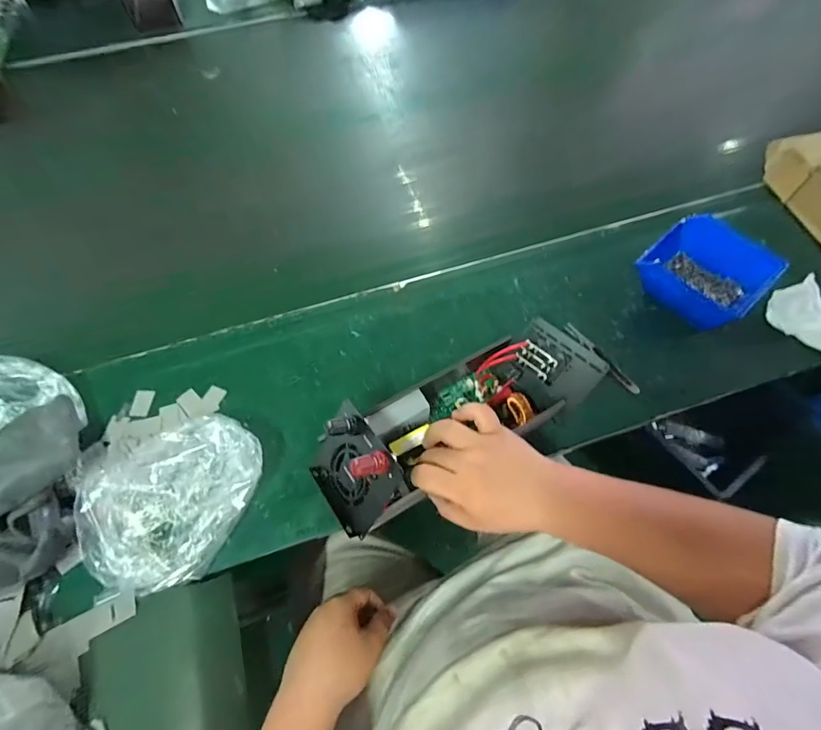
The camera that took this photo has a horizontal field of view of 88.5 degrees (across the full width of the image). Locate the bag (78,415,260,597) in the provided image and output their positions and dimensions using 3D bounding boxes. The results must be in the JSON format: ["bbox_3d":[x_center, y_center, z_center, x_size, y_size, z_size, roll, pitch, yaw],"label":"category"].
[{"bbox_3d":[-0.243,0.132,0.439,0.186,0.052,0.167,-19,64,-8],"label":"bag"}]

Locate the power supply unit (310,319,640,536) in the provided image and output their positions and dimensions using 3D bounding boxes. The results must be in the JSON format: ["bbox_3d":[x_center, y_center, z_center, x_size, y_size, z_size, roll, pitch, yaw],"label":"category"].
[{"bbox_3d":[0.049,0.048,0.443,0.305,0.100,0.107,-25,65,-20],"label":"power supply unit"}]

